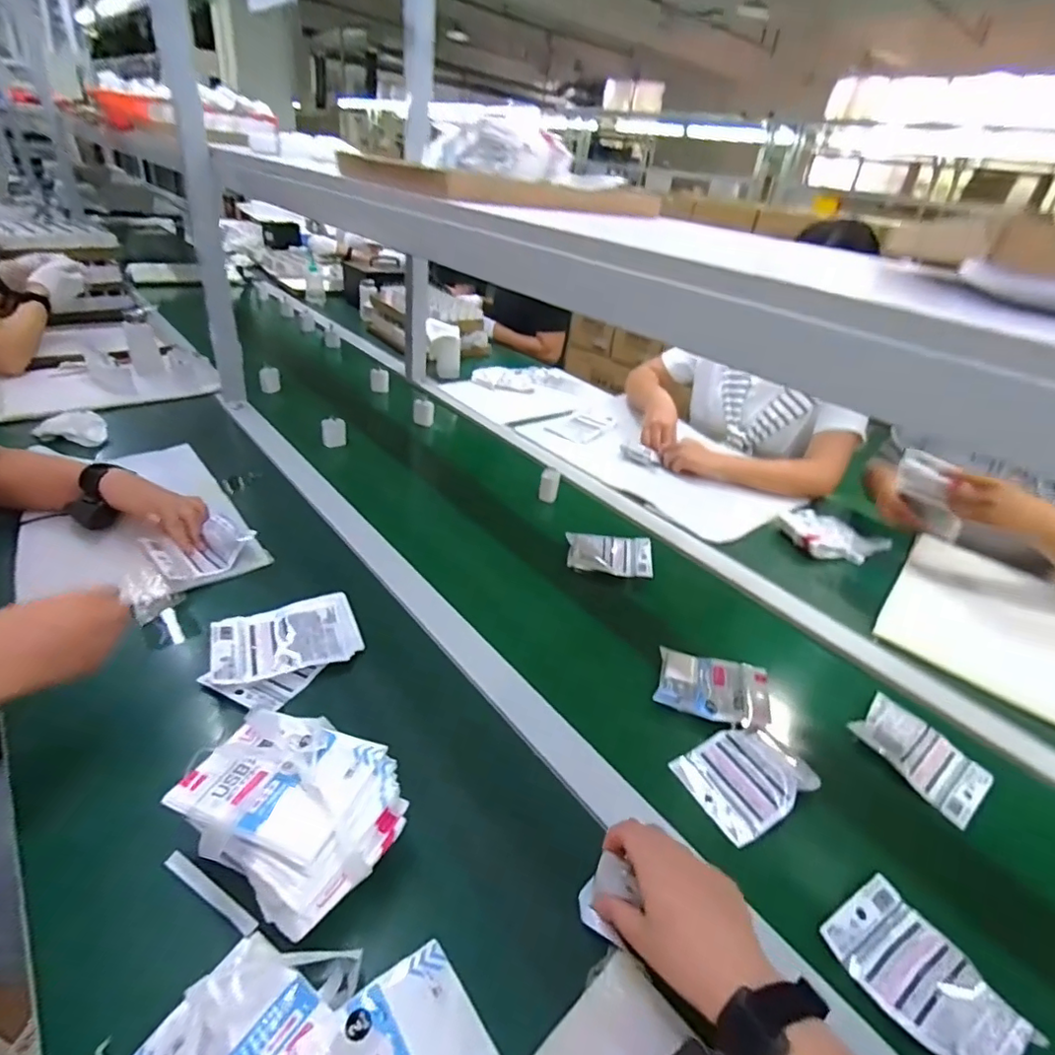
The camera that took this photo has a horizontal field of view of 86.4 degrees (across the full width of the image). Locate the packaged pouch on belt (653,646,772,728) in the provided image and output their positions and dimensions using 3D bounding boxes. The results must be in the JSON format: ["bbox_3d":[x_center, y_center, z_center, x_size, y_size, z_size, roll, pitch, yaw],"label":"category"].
[{"bbox_3d":[0.226,0.189,0.679,0.128,0.013,0.099,17,32,10],"label":"packaged pouch on belt"}]

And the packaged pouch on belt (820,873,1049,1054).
[{"bbox_3d":[0.315,0.355,0.443,0.093,0.025,0.127,-12,38,-32],"label":"packaged pouch on belt"}]

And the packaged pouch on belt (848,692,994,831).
[{"bbox_3d":[0.447,0.253,0.636,0.094,0.024,0.130,-15,39,-35],"label":"packaged pouch on belt"}]

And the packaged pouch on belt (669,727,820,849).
[{"bbox_3d":[0.226,0.258,0.585,0.123,0.024,0.099,-9,37,-30],"label":"packaged pouch on belt"}]

